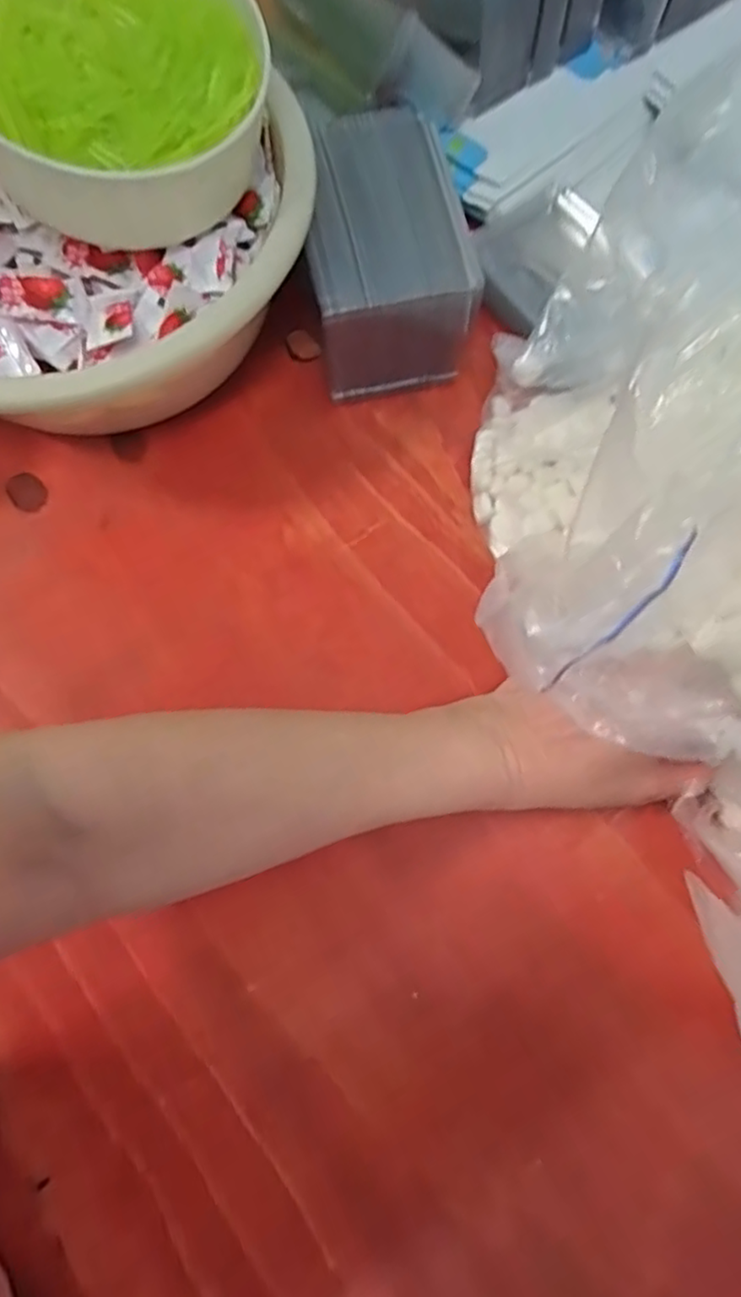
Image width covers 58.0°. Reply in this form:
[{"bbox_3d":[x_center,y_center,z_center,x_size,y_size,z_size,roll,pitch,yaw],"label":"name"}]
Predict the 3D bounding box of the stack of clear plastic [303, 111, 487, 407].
[{"bbox_3d":[0.010,-0.241,0.419,0.099,0.086,0.151,-5,74,1],"label":"stack of clear plastic"}]

